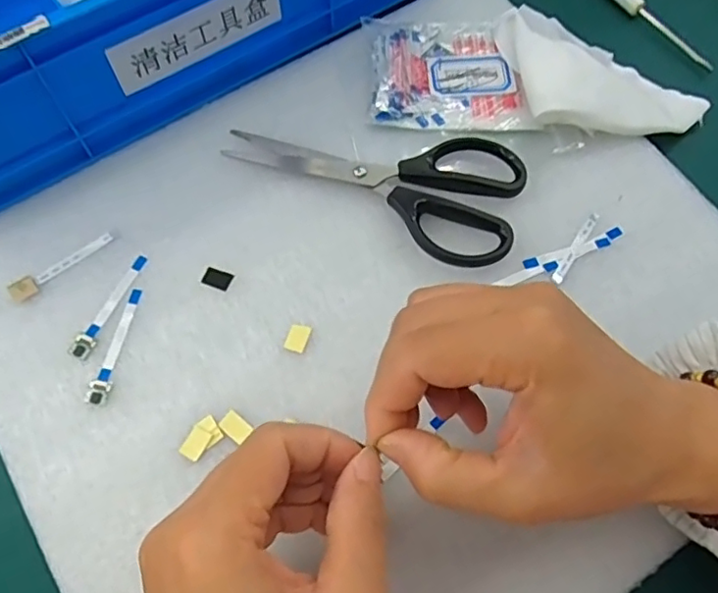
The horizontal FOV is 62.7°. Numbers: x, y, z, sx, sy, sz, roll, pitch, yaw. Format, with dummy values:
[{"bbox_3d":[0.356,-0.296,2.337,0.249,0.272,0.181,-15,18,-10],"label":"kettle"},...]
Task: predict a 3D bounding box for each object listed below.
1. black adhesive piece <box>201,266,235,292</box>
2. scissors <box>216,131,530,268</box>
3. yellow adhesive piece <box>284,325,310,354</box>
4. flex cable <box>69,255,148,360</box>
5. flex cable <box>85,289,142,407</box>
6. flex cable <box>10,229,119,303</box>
[{"bbox_3d":[-0.073,-0.009,0.305,0.015,0.004,0.011,22,68,7],"label":"black adhesive piece"},{"bbox_3d":[0.013,-0.074,0.328,0.161,0.010,0.072,26,71,8],"label":"scissors"},{"bbox_3d":[-0.031,0.020,0.293,0.010,0.004,0.014,16,69,5],"label":"yellow adhesive piece"},{"bbox_3d":[-0.126,0.004,0.296,0.010,0.004,0.060,21,70,7],"label":"flex cable"},{"bbox_3d":[-0.119,0.024,0.288,0.009,0.004,0.060,12,69,3],"label":"flex cable"},{"bbox_3d":[-0.151,-0.017,0.304,0.059,0.004,0.010,-36,74,-14],"label":"flex cable"}]

